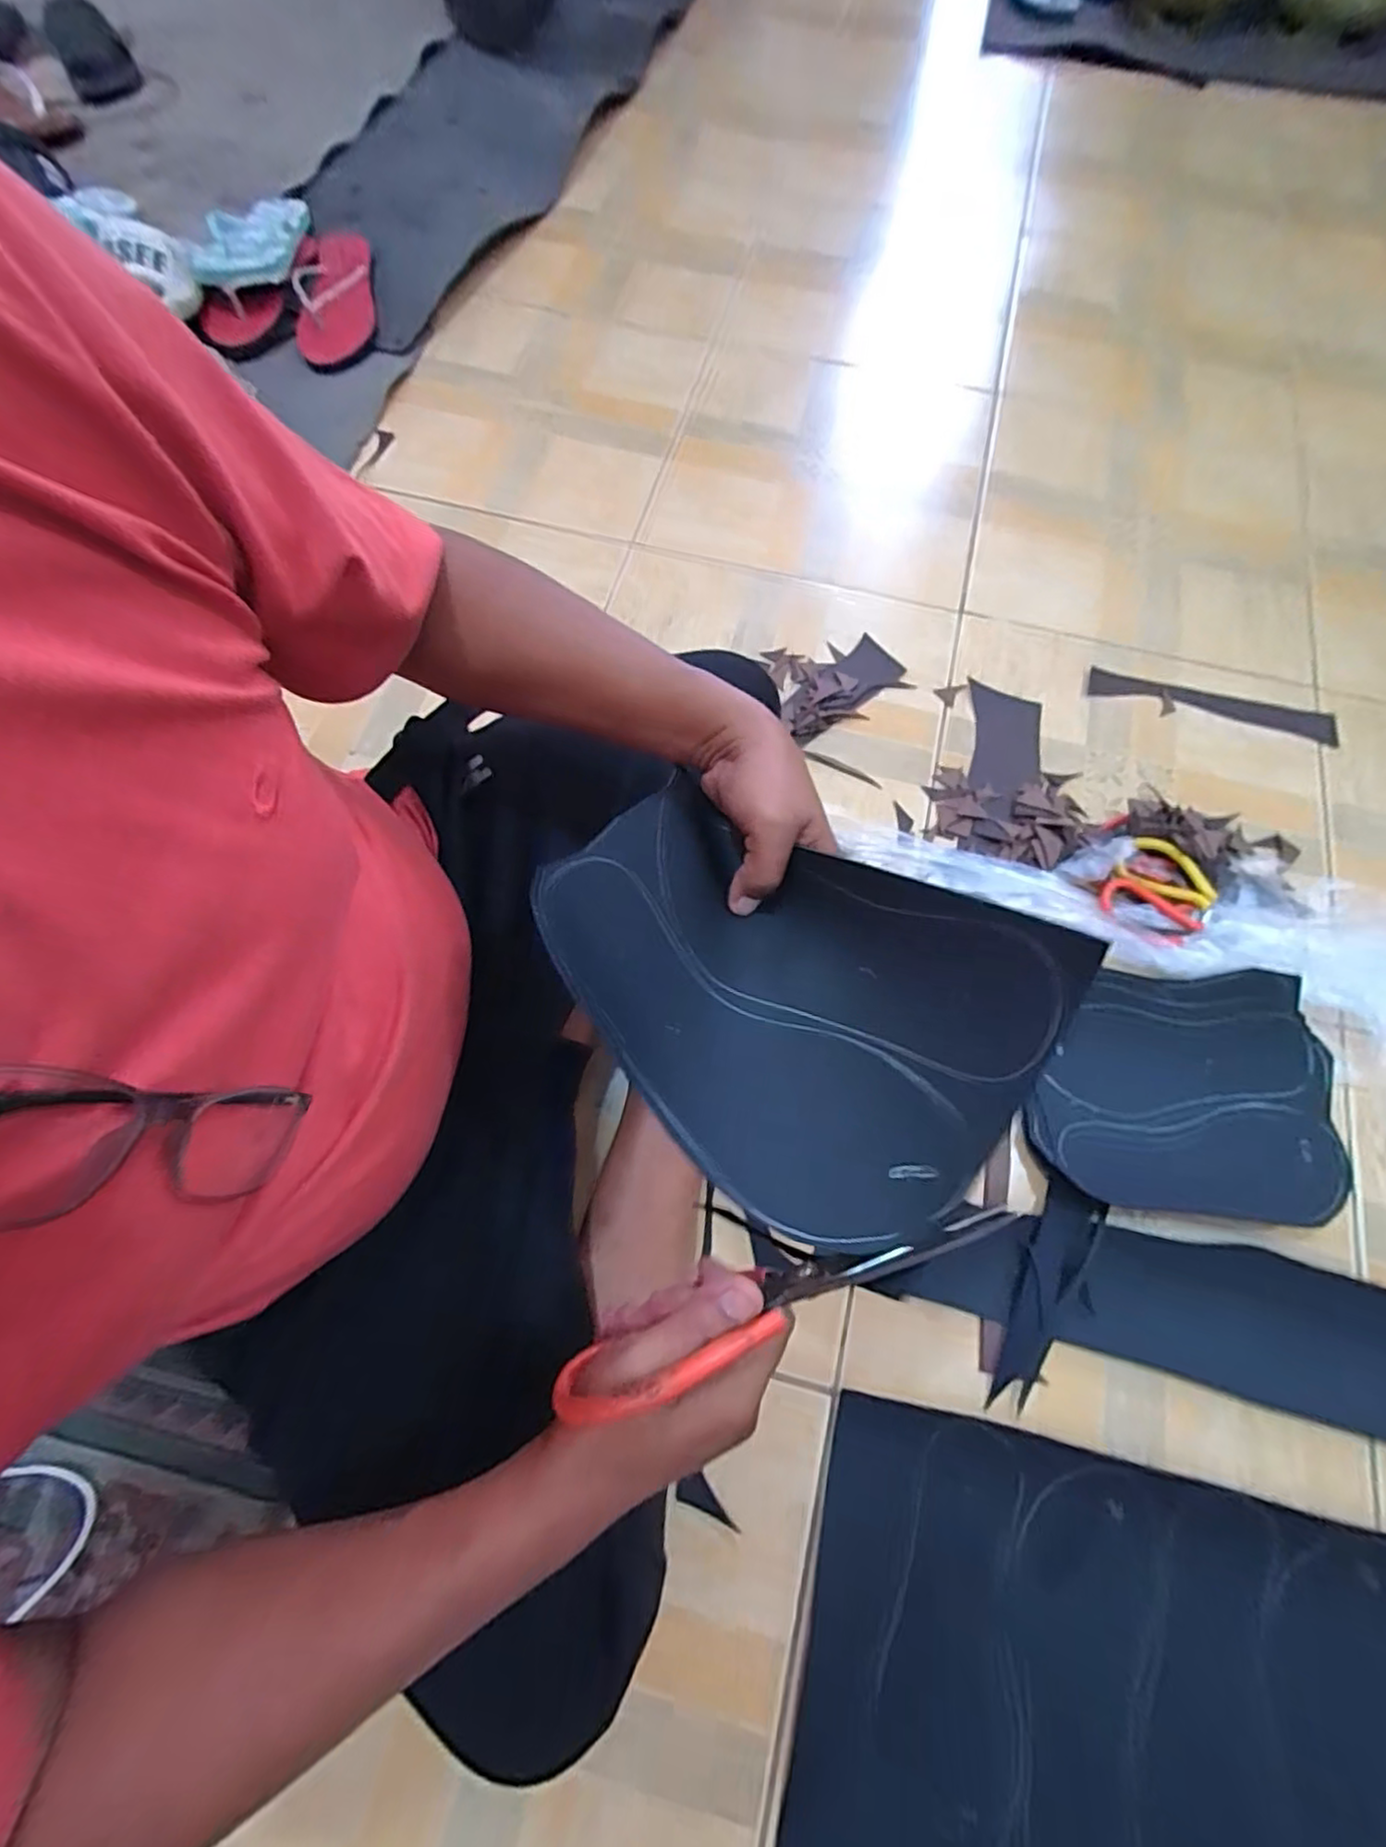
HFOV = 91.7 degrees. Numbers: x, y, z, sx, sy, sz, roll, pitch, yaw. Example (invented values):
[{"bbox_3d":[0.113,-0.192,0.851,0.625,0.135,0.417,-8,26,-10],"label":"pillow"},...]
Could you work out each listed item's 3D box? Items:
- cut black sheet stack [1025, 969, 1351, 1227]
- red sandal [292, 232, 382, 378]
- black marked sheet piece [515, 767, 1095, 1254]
[{"bbox_3d":[0.426,0.144,0.588,0.264,0.022,0.202,4,70,0],"label":"cut black sheet stack"},{"bbox_3d":[-0.499,-0.879,0.946,0.106,0.062,0.231,-4,70,-3],"label":"red sandal"},{"bbox_3d":[0.040,0.036,0.321,0.227,0.084,0.166,32,74,11],"label":"black marked sheet piece"}]

